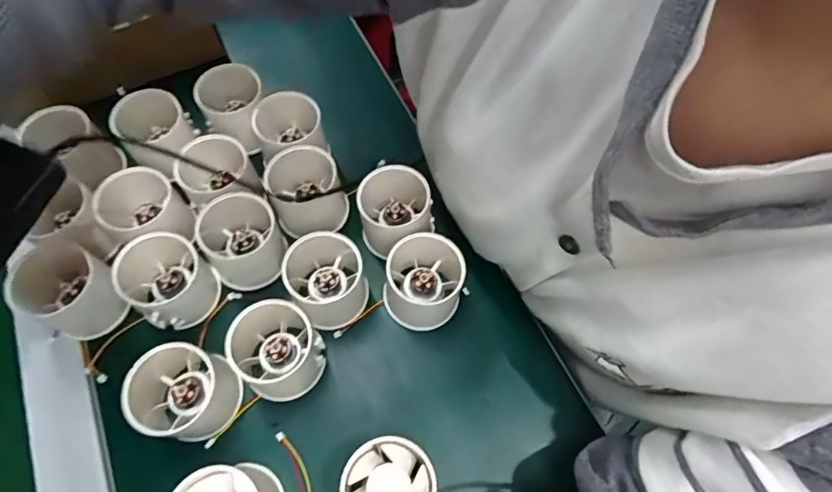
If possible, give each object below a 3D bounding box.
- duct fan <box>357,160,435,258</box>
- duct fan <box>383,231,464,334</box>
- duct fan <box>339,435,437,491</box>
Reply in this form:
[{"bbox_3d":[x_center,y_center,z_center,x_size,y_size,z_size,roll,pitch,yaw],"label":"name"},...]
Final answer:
[{"bbox_3d":[-0.016,-0.030,0.359,0.052,0.046,0.053,0,64,0],"label":"duct fan"},{"bbox_3d":[0.005,0.023,0.340,0.057,0.045,0.062,12,65,6],"label":"duct fan"},{"bbox_3d":[-0.016,0.140,0.283,0.052,0.050,0.052,-24,67,-11],"label":"duct fan"}]

